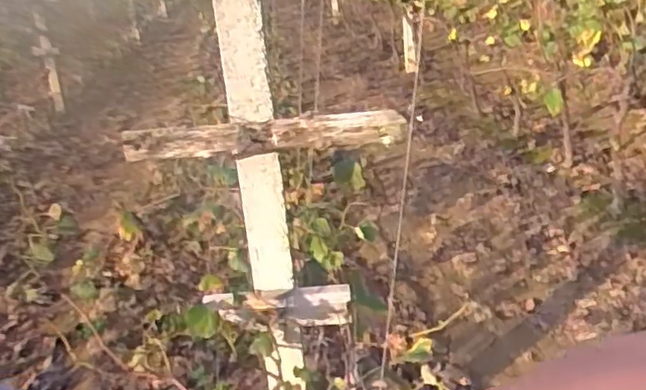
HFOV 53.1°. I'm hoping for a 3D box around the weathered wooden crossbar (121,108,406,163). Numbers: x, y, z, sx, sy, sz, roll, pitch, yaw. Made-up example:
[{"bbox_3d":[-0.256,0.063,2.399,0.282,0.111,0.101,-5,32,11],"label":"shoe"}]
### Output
[{"bbox_3d":[-0.116,-0.121,1.345,0.569,0.085,0.053,-8,21,-7],"label":"weathered wooden crossbar"}]

